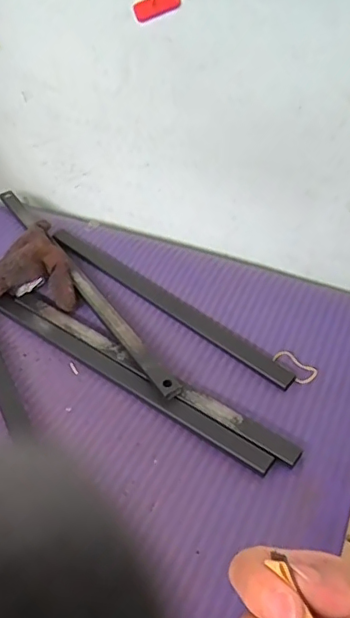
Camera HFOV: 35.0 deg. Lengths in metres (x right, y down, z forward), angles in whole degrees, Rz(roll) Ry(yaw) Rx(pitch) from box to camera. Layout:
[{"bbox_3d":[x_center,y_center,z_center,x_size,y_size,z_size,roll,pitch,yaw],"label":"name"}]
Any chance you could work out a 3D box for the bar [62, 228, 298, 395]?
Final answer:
[{"bbox_3d":[-0.017,-0.009,0.677,0.373,0.020,0.026,33,51,28],"label":"bar"}]

